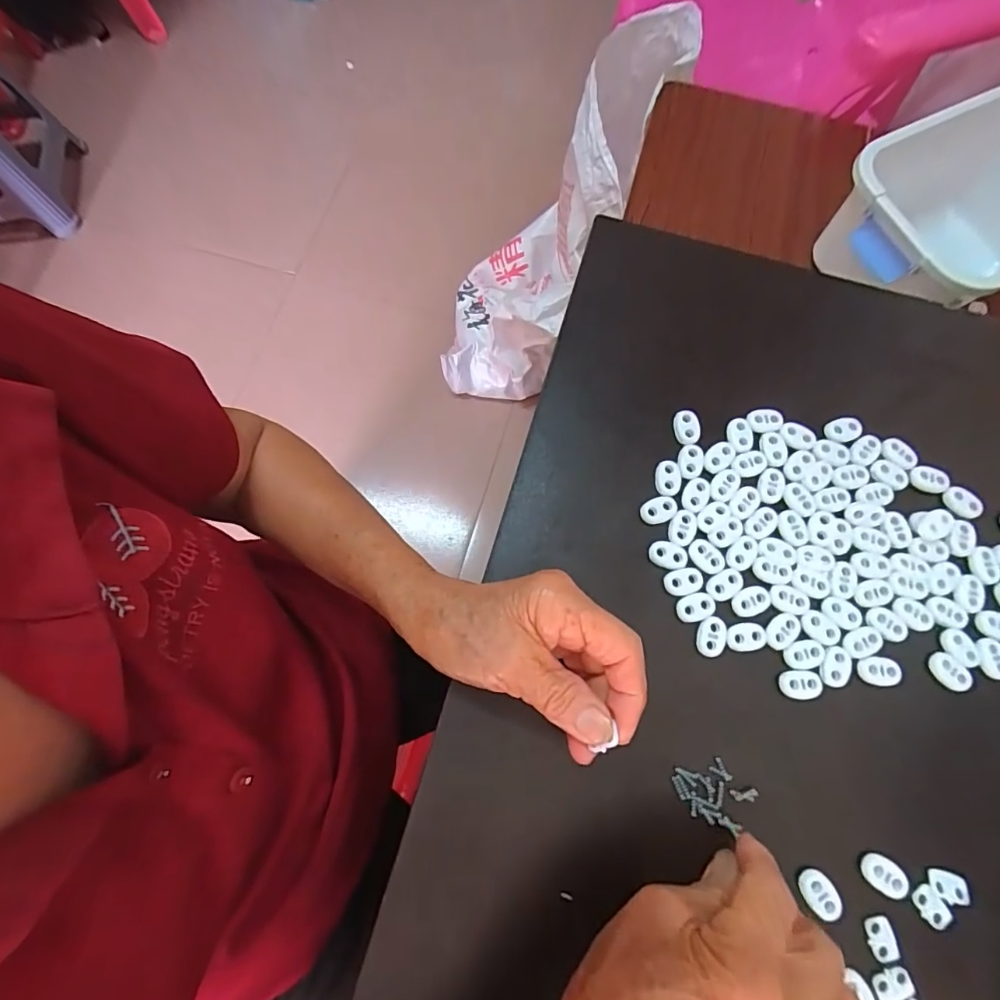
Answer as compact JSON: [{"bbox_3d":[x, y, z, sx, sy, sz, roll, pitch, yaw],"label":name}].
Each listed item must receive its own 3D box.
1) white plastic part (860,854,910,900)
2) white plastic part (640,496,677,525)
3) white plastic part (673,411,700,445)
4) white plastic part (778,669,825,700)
[{"bbox_3d":[0.198,0.193,0.261,0.024,0.004,0.015,34,77,9],"label":"white plastic part"},{"bbox_3d":[0.097,0.006,0.308,0.023,0.004,0.015,-17,75,-5],"label":"white plastic part"},{"bbox_3d":[0.119,-0.046,0.322,0.017,0.004,0.022,2,74,0],"label":"white plastic part"},{"bbox_3d":[0.169,0.103,0.284,0.024,0.004,0.016,4,74,1],"label":"white plastic part"}]

